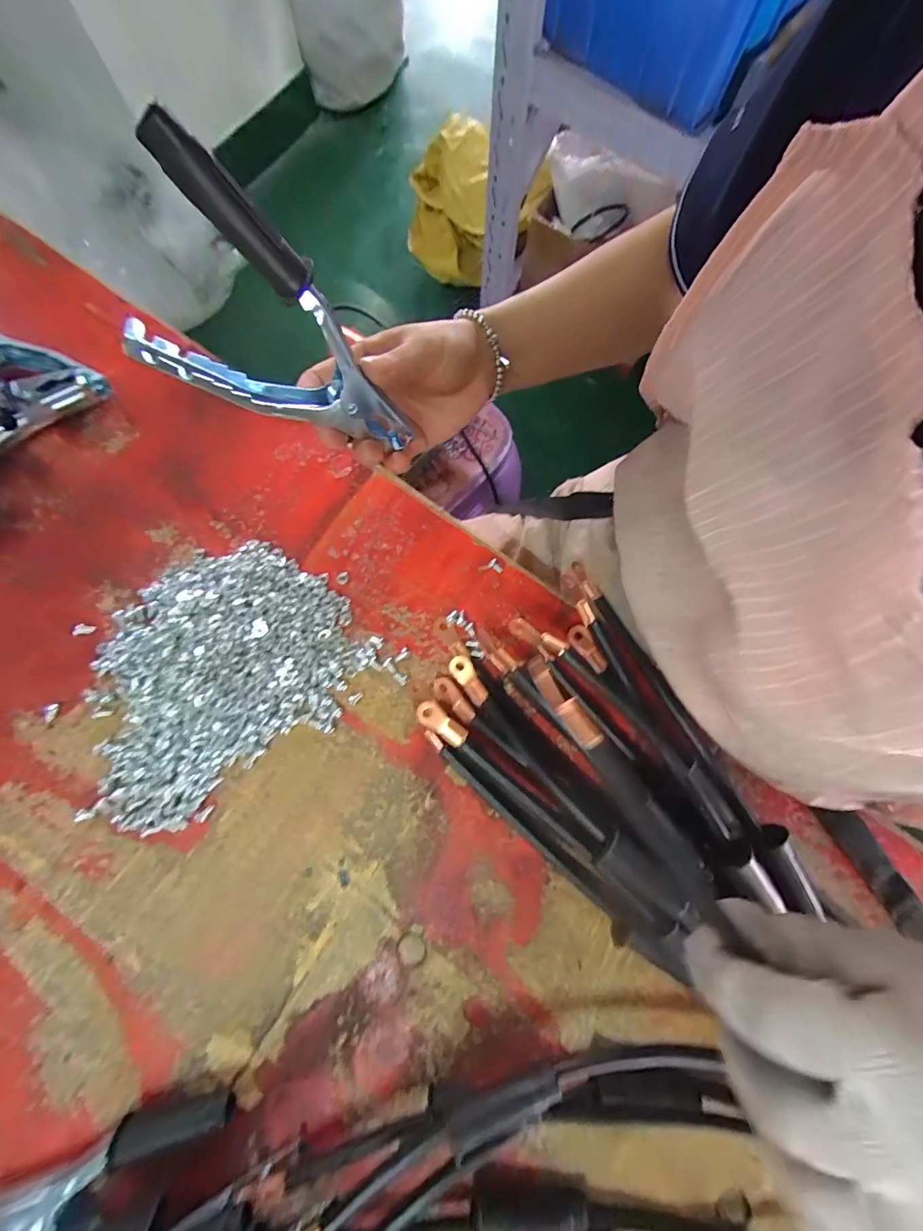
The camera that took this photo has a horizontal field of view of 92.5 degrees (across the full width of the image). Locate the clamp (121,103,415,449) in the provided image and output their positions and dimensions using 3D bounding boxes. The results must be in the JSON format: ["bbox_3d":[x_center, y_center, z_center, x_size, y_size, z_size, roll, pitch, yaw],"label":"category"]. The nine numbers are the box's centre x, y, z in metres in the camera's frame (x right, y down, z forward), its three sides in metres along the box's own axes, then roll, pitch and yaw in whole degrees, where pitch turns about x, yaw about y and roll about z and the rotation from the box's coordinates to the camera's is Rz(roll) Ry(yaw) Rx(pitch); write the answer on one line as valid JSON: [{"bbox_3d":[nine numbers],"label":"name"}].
[{"bbox_3d":[-0.076,-0.125,0.206,0.079,0.133,0.022,-32,61,35],"label":"clamp"}]

